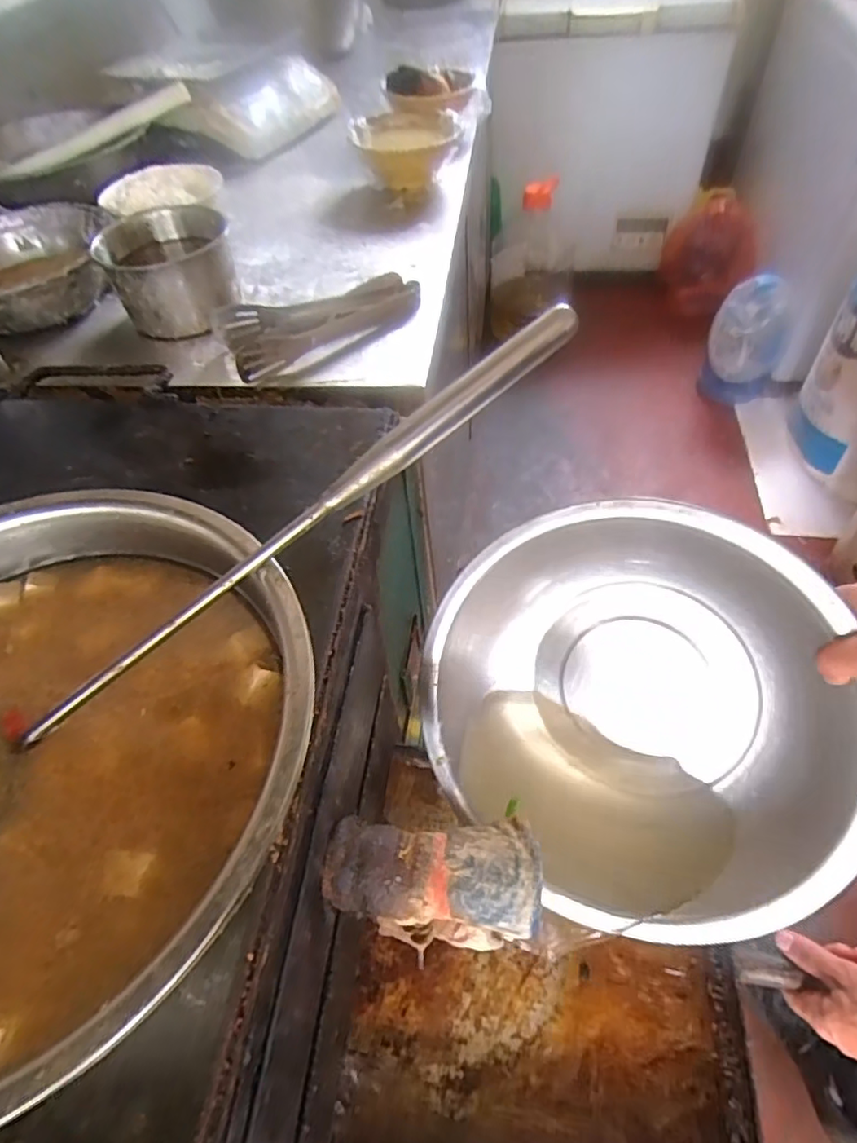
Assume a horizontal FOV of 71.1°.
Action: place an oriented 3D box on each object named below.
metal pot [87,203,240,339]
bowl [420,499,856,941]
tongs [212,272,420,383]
[{"bbox_3d":[-0.289,-0.339,0.681,0.139,0.079,0.138,-21,54,-11],"label":"metal pot"},{"bbox_3d":[0.150,0.119,0.506,0.307,0.110,0.333,0,90,21],"label":"bowl"},{"bbox_3d":[-0.118,-0.281,0.663,0.223,0.033,0.104,-20,54,-10],"label":"tongs"}]

